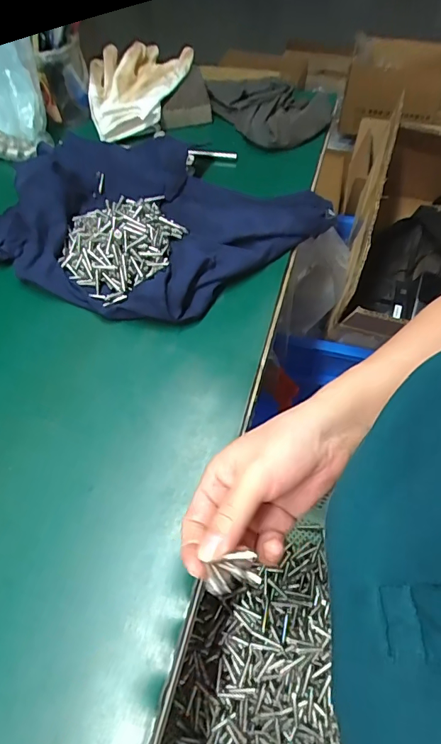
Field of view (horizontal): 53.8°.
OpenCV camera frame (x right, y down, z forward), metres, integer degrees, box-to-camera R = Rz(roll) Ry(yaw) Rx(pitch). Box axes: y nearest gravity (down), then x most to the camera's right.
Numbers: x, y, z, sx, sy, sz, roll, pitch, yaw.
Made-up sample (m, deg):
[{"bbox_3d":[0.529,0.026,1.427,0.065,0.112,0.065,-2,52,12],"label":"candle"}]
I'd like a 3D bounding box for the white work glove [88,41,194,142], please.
[{"bbox_3d":[-0.111,-0.385,0.586,0.132,0.041,0.170,0,59,2],"label":"white work glove"}]

